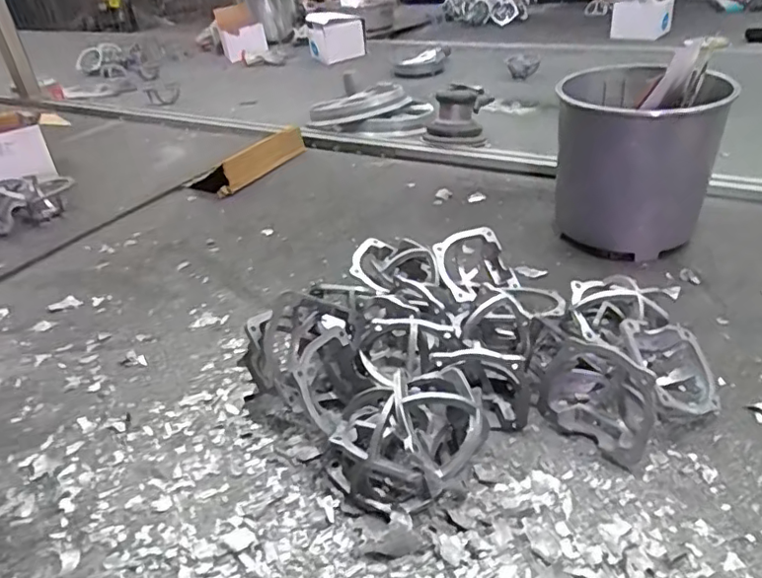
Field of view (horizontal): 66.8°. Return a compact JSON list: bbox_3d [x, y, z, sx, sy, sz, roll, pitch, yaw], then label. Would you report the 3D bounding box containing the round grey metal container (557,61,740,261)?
[{"bbox_3d":[0.303,-0.156,0.695,0.163,0.175,0.169,11,37,24],"label":"round grey metal container"}]

